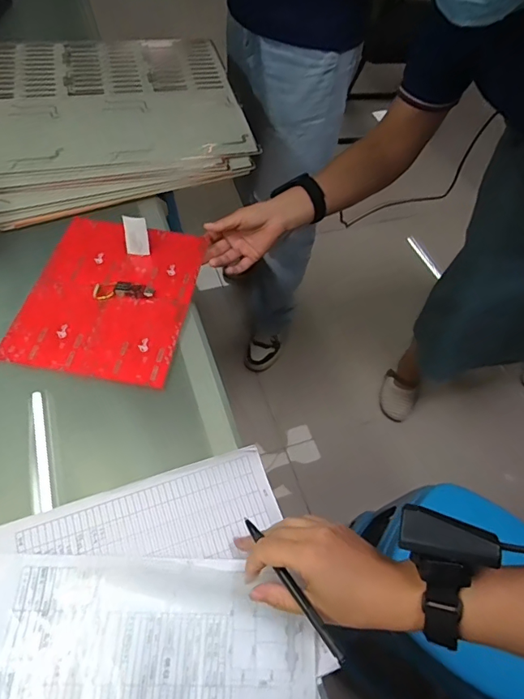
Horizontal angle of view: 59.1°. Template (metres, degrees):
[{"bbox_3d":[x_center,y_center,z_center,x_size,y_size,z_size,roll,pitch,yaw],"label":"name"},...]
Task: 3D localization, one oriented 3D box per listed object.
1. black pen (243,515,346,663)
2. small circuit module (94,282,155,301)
[{"bbox_3d":[0.022,0.192,0.383,0.008,0.008,0.135,-28,47,-19],"label":"black pen"},{"bbox_3d":[-0.185,-0.081,0.624,0.078,0.010,0.025,-4,57,-8],"label":"small circuit module"}]

